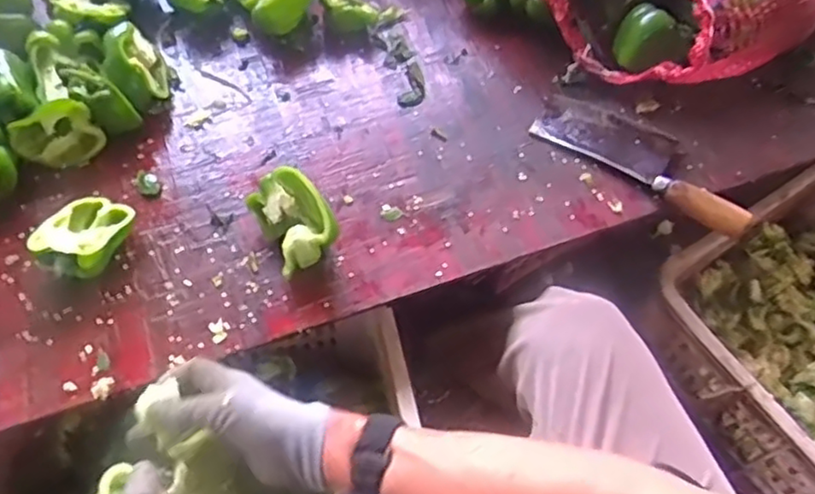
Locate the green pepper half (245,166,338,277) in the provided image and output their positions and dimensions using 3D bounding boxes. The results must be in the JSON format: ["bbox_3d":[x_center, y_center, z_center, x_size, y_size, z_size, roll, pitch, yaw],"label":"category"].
[{"bbox_3d":[-0.108,-0.024,0.630,0.056,0.070,0.096,-25,63,-19],"label":"green pepper half"}]

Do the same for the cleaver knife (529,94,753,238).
[{"bbox_3d":[0.263,-0.103,0.728,0.248,0.032,0.089,34,61,16],"label":"cleaver knife"}]

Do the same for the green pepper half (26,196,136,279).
[{"bbox_3d":[-0.304,-0.012,0.619,0.065,0.049,0.088,16,58,6],"label":"green pepper half"}]

